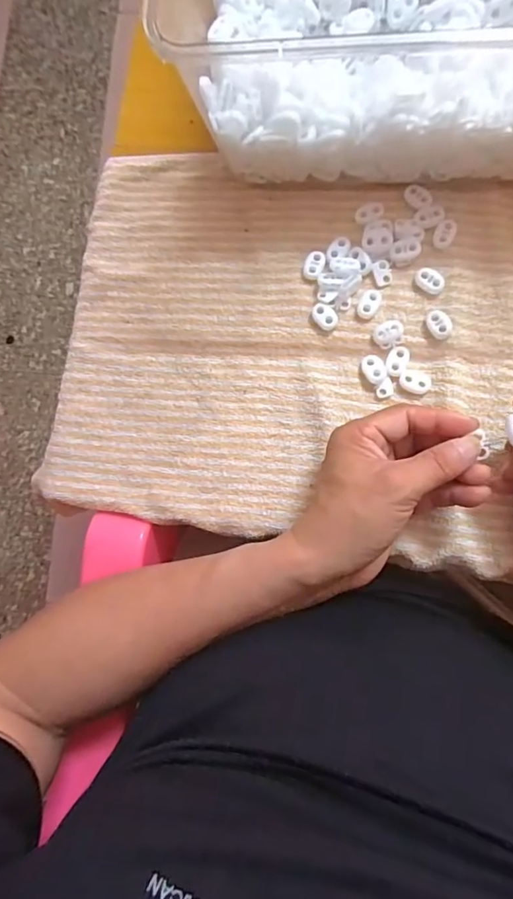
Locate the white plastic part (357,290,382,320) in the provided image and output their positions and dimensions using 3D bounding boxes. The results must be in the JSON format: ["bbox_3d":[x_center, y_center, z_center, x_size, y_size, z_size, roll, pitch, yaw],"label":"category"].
[{"bbox_3d":[0.085,-0.109,0.366,0.013,0.005,0.023,26,87,9],"label":"white plastic part"}]

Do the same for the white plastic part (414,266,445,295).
[{"bbox_3d":[0.129,-0.125,0.362,0.022,0.006,0.014,33,88,9],"label":"white plastic part"}]

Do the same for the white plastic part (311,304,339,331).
[{"bbox_3d":[0.052,-0.100,0.370,0.016,0.005,0.021,-45,81,0],"label":"white plastic part"}]

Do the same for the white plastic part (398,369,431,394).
[{"bbox_3d":[0.115,-0.050,0.355,0.021,0.004,0.015,32,88,9],"label":"white plastic part"}]

